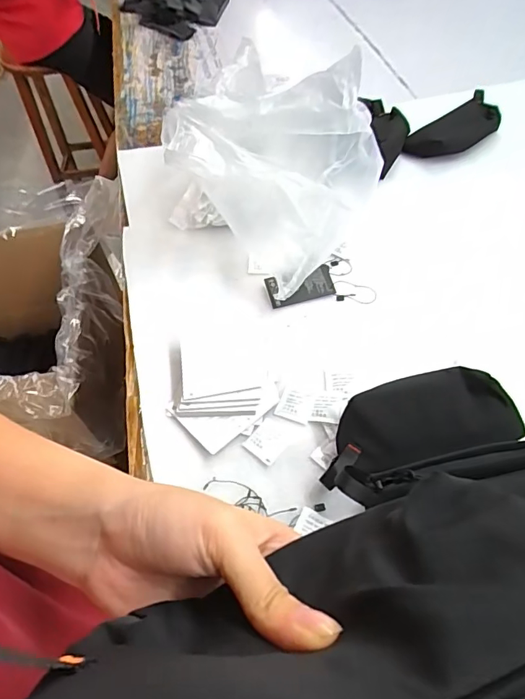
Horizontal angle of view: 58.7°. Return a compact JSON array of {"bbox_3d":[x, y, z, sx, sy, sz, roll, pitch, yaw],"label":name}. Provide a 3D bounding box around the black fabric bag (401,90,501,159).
[{"bbox_3d":[0.344,-0.398,0.842,0.210,0.033,0.097,-34,58,-18],"label":"black fabric bag"}]

